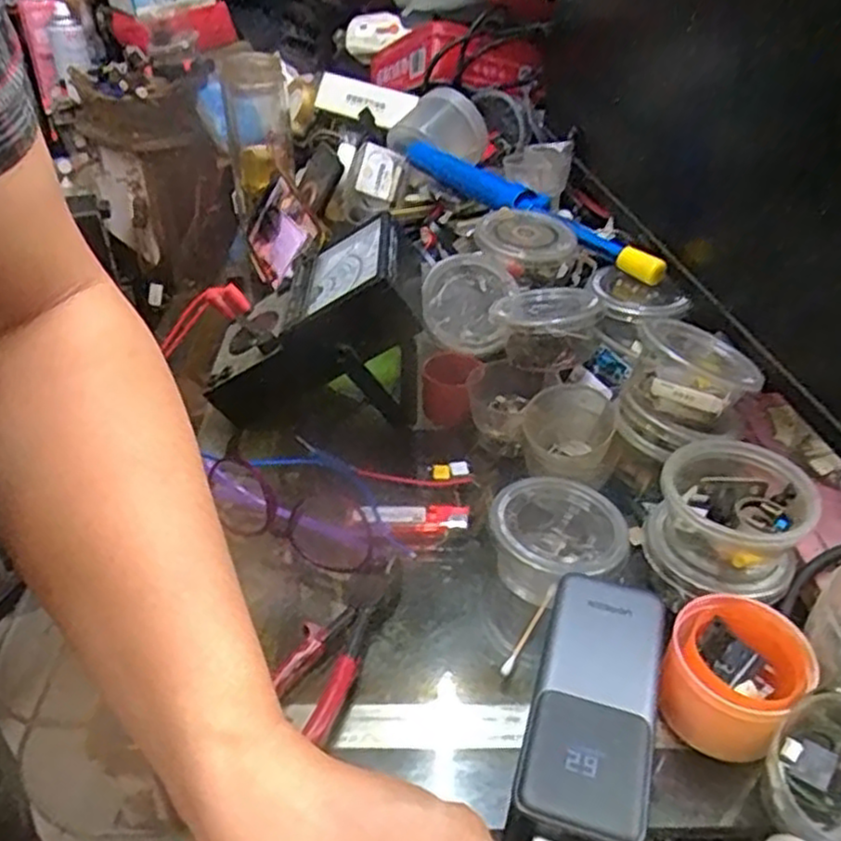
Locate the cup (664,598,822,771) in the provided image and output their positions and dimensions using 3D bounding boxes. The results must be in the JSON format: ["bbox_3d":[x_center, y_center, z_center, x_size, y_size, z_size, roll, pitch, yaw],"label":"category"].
[{"bbox_3d":[0.151,0.126,0.362,0.060,0.049,0.057,1,38,-1],"label":"cup"}]

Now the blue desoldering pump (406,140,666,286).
[{"bbox_3d":[0.086,-0.189,0.650,0.031,0.034,0.314,-25,45,-30],"label":"blue desoldering pump"}]

